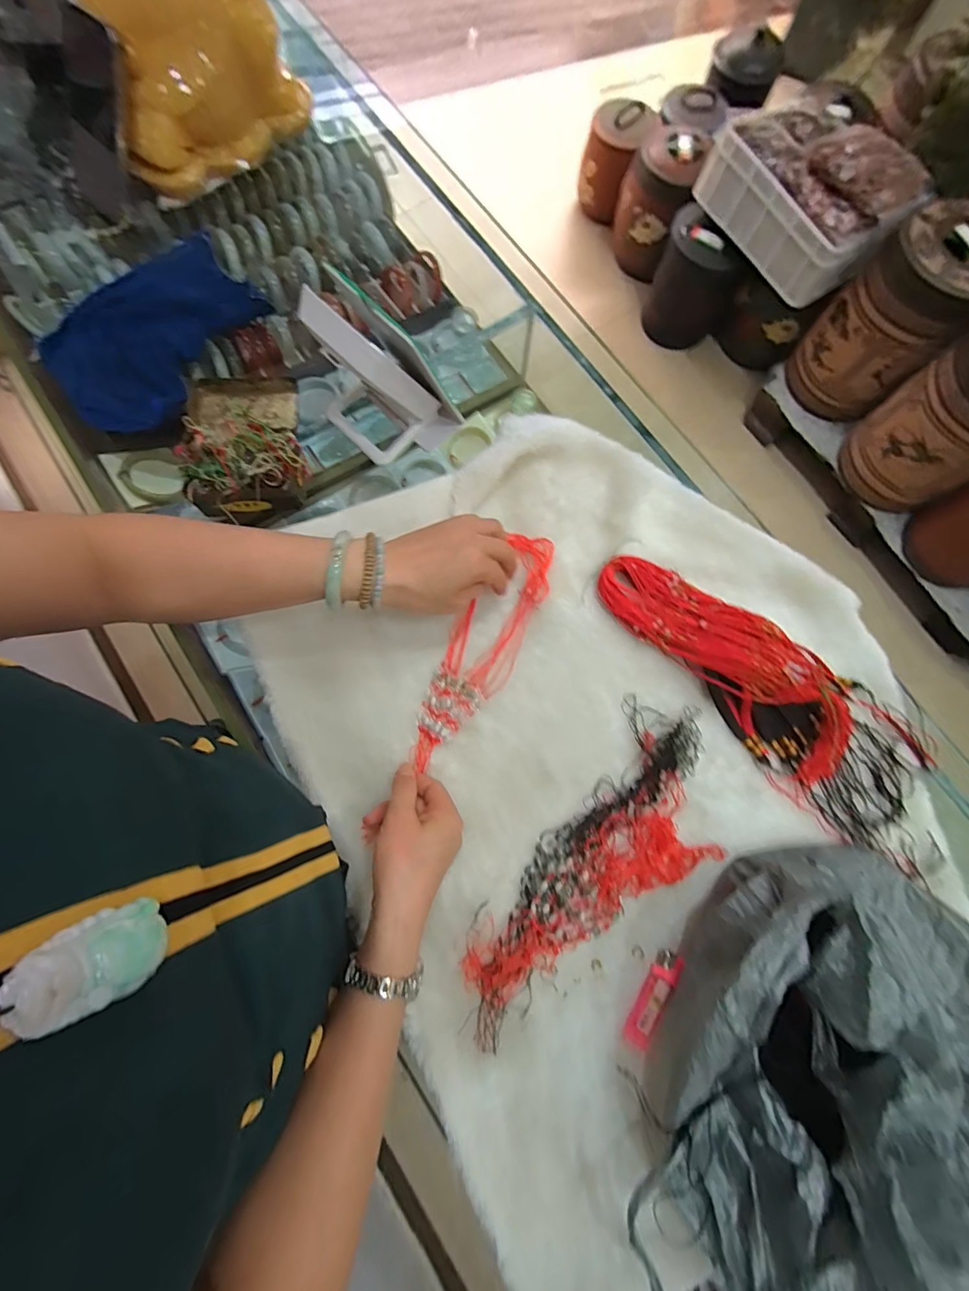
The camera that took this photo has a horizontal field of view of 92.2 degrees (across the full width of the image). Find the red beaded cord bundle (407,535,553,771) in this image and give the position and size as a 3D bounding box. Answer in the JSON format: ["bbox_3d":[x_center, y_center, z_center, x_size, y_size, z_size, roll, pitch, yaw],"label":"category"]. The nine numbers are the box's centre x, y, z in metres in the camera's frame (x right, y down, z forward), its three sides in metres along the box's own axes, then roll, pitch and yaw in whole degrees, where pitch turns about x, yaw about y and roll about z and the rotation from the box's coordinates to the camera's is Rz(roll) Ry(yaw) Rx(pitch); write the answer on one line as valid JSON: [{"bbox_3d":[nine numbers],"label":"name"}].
[{"bbox_3d":[-0.001,0.002,0.463,0.068,0.013,0.252,31,80,5],"label":"red beaded cord bundle"}]

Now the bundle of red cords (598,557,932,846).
[{"bbox_3d":[0.270,0.022,0.446,0.129,0.047,0.349,-42,82,-9],"label":"bundle of red cords"}]

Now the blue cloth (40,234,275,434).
[{"bbox_3d":[-0.376,-0.357,0.539,0.173,0.044,0.248,36,81,2],"label":"blue cloth"}]

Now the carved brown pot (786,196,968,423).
[{"bbox_3d":[1.072,-0.868,1.235,0.278,0.391,0.281,0,78,-1],"label":"carved brown pot"}]

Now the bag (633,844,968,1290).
[{"bbox_3d":[0.240,0.312,0.319,0.231,0.148,0.311,10,78,0],"label":"bag"}]

